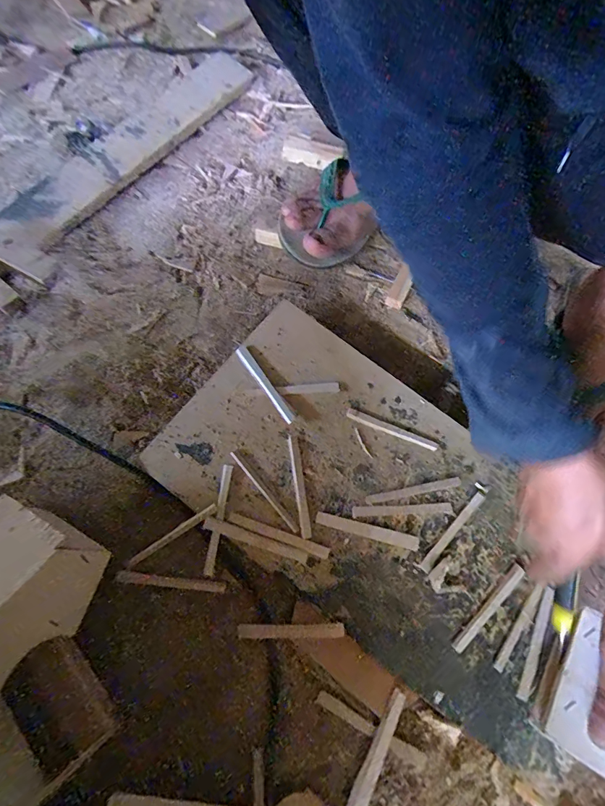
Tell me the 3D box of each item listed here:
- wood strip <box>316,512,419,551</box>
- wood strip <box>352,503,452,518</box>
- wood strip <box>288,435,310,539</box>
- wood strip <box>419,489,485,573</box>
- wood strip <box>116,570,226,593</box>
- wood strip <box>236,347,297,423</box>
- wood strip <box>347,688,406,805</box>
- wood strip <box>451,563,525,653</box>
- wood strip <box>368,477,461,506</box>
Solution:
[{"bbox_3d":[0.058,0.114,0.367,0.092,0.006,0.012,15,71,-2],"label":"wood strip"},{"bbox_3d":[0.091,0.097,0.375,0.091,0.004,0.009,0,73,-7],"label":"wood strip"},{"bbox_3d":[-0.003,0.075,0.373,0.008,0.004,0.090,-6,73,-9],"label":"wood strip"},{"bbox_3d":[0.135,0.114,0.371,0.009,0.004,0.089,43,73,7],"label":"wood strip"},{"bbox_3d":[-0.108,0.152,0.350,0.082,0.005,0.009,9,72,-4],"label":"wood strip"},{"bbox_3d":[-0.036,-0.019,0.396,0.011,0.004,0.090,-33,74,-14],"label":"wood strip"},{"bbox_3d":[0.057,0.268,0.316,0.014,0.006,0.089,28,71,2],"label":"wood strip"},{"bbox_3d":[0.162,0.176,0.357,0.092,0.004,0.011,-41,82,-17],"label":"wood strip"},{"bbox_3d":[0.103,0.081,0.379,0.092,0.004,0.009,-9,74,-10],"label":"wood strip"}]

